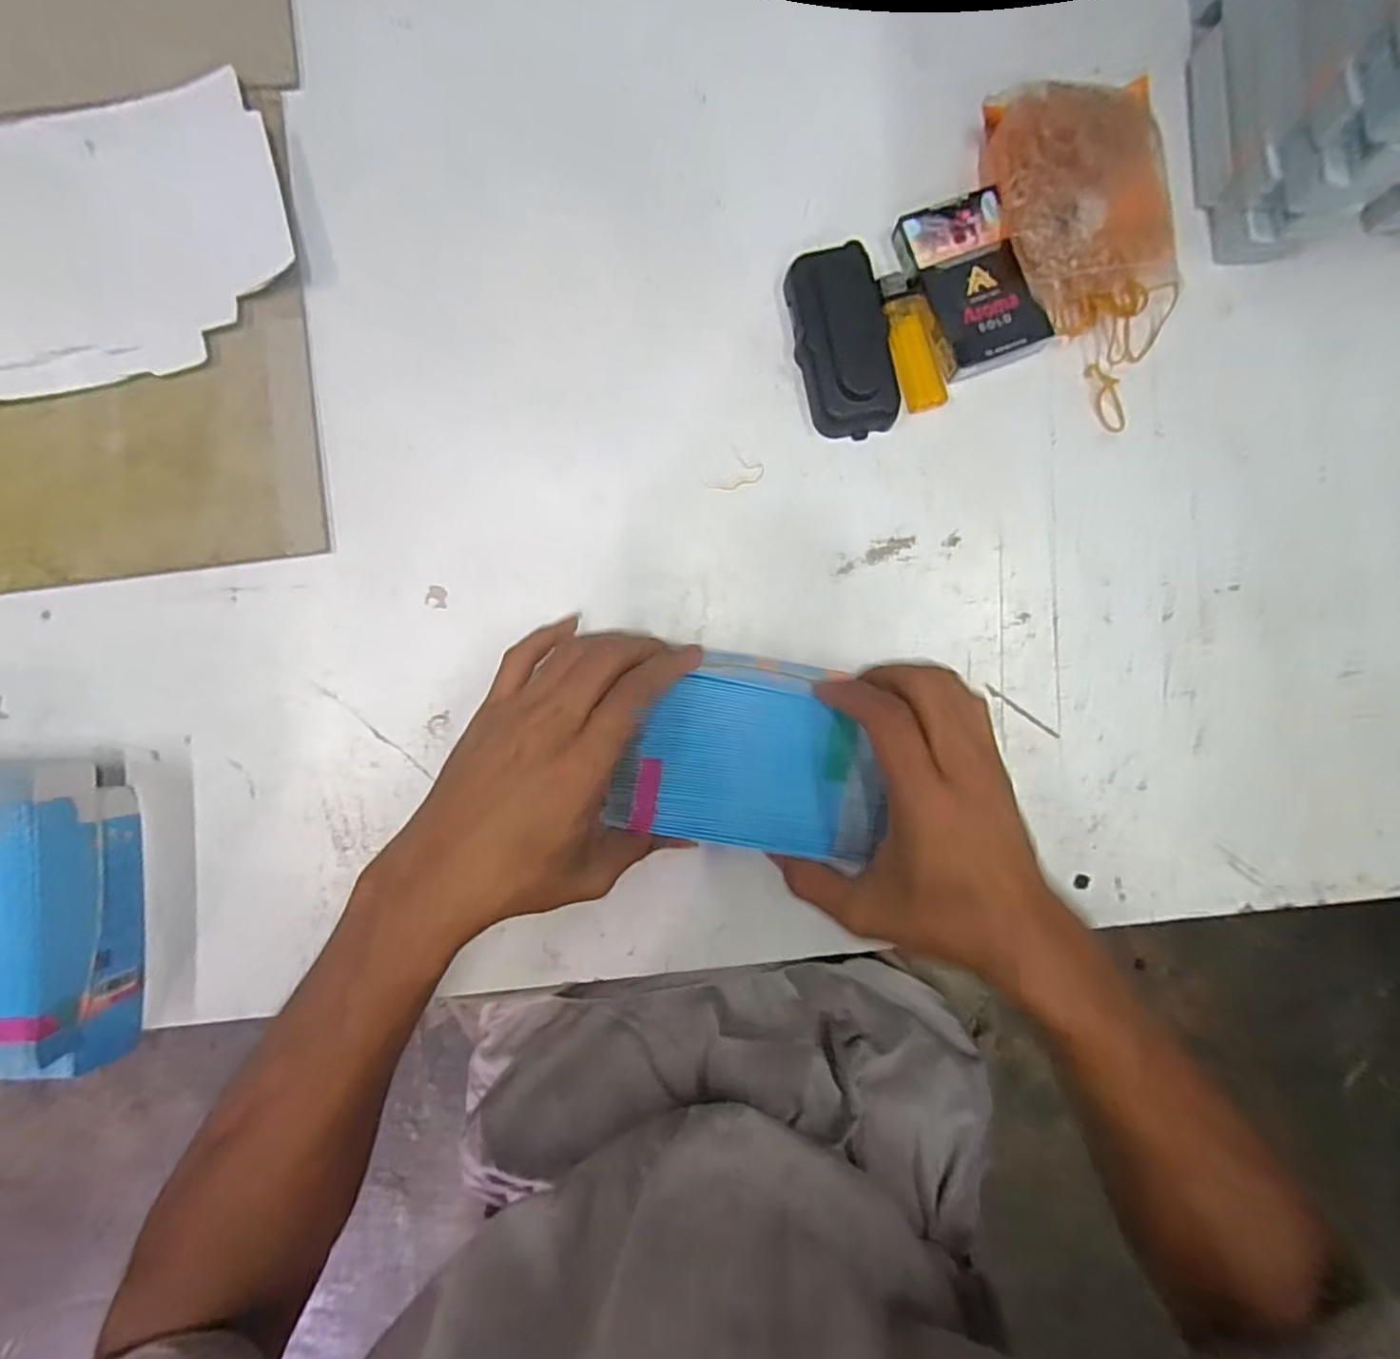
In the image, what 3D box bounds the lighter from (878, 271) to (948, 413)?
[{"bbox_3d":[0.128,-0.203,0.385,0.026,0.009,0.079,-17,90,-2],"label":"lighter"}]

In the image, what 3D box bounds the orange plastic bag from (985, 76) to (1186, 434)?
[{"bbox_3d":[0.230,-0.251,0.375,0.099,0.030,0.186,-11,89,-2],"label":"orange plastic bag"}]

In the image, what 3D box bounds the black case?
[{"bbox_3d":[0.086,-0.199,0.377,0.053,0.023,0.104,-11,89,-2],"label":"black case"}]

